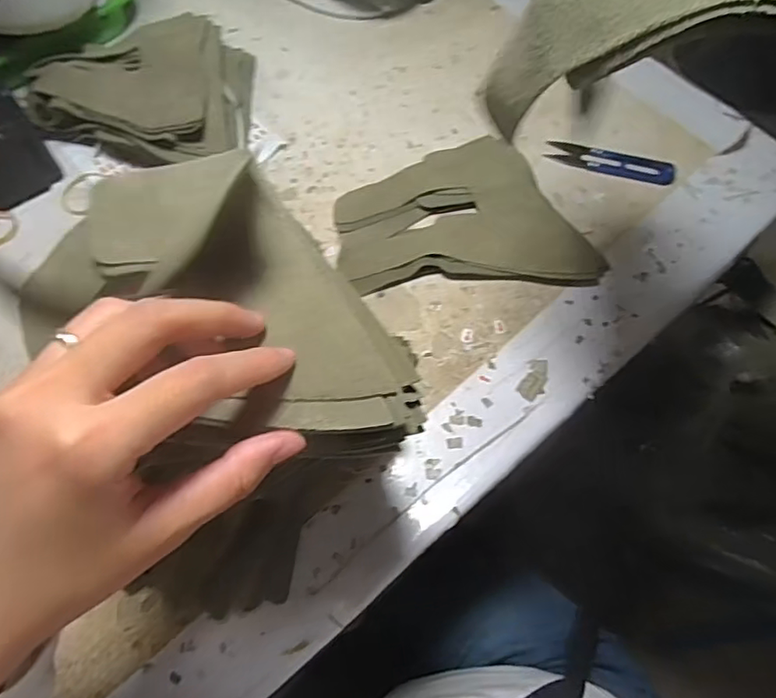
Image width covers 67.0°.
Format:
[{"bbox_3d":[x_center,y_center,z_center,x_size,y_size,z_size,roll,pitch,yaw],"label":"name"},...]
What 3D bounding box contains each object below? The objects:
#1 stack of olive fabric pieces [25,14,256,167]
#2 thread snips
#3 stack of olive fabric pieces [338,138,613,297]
[{"bbox_3d":[-0.190,-0.225,0.500,0.183,0.058,0.144,18,66,9],"label":"stack of olive fabric pieces"},{"bbox_3d":[0.186,-0.156,0.487,0.103,0.006,0.028,19,66,9],"label":"thread snips"},{"bbox_3d":[0.059,-0.105,0.459,0.192,0.018,0.126,-1,65,0],"label":"stack of olive fabric pieces"}]

